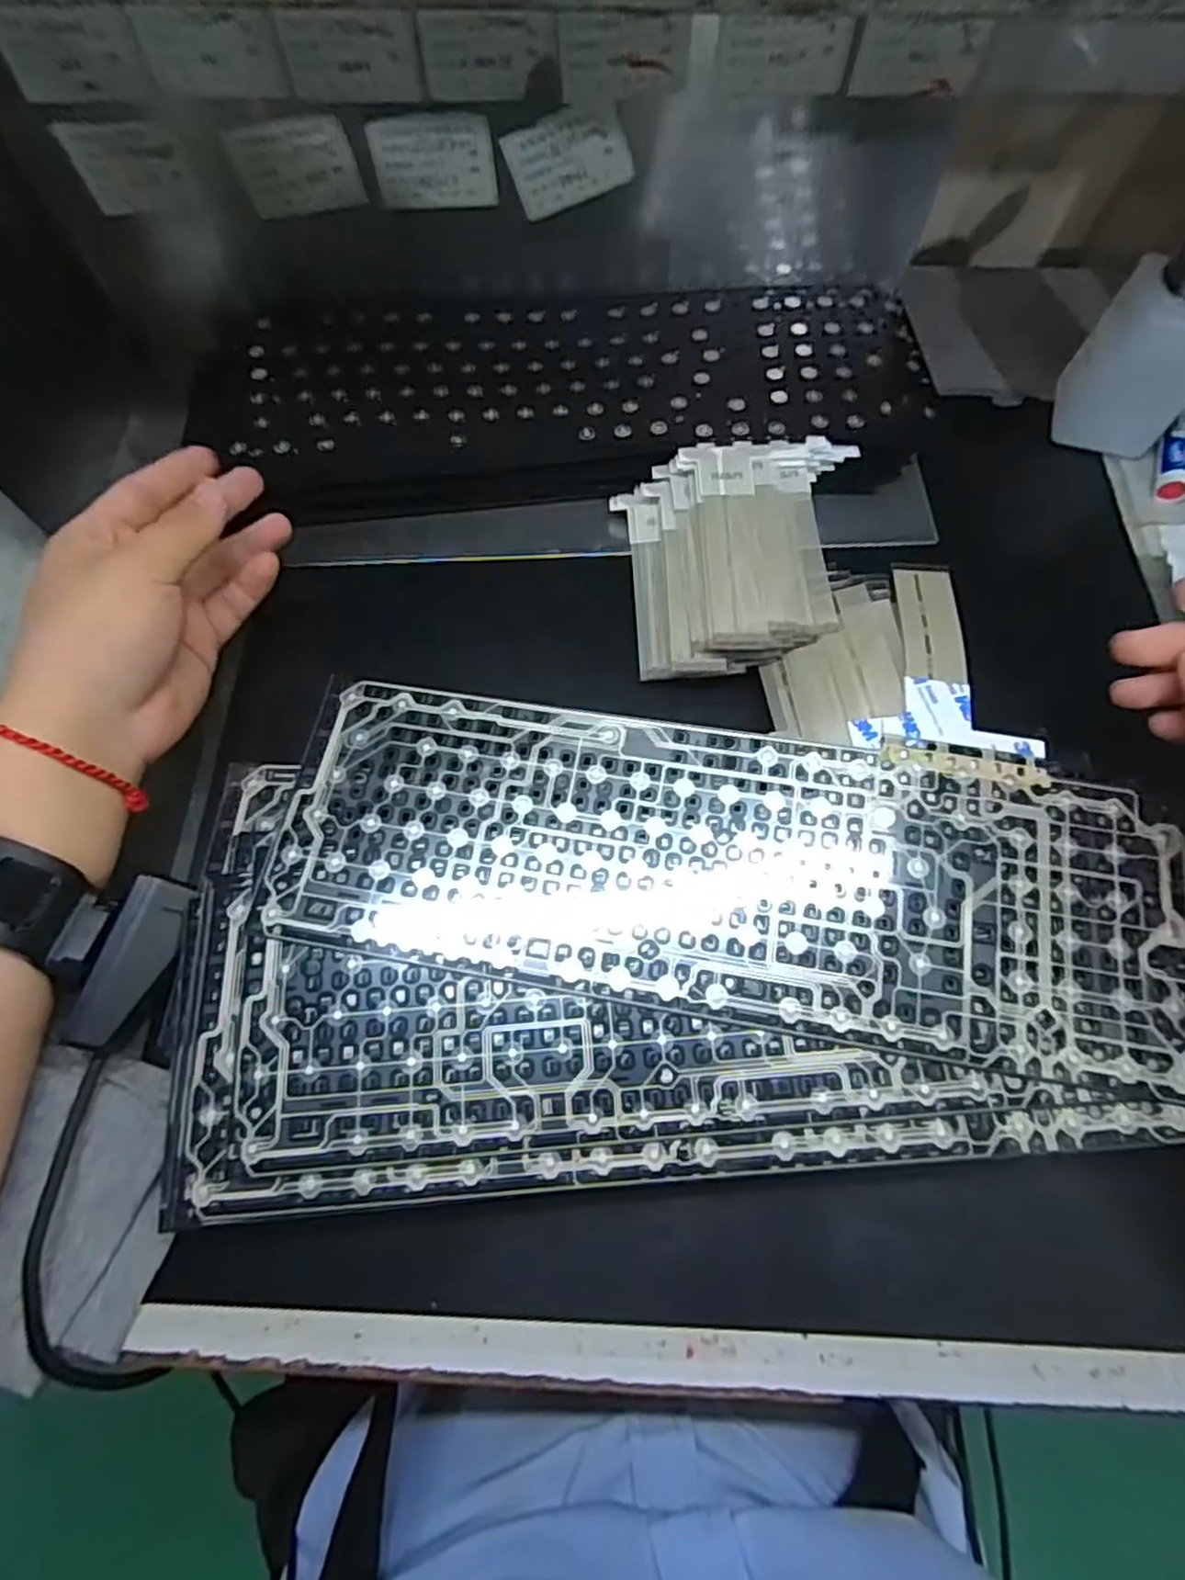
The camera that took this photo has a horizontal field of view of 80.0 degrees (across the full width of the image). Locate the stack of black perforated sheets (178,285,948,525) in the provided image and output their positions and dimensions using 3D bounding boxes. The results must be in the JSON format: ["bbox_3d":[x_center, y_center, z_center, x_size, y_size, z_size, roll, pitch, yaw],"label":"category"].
[{"bbox_3d":[-0.014,-0.223,0.387,0.392,0.015,0.151,-3,68,-1],"label":"stack of black perforated sheets"}]

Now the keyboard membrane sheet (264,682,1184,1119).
[{"bbox_3d":[0.054,0.029,0.289,0.356,0.005,0.119,10,72,5],"label":"keyboard membrane sheet"}]

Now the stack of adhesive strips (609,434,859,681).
[{"bbox_3d":[0.078,-0.119,0.357,0.117,0.028,0.119,-7,68,-3],"label":"stack of adhesive strips"}]

